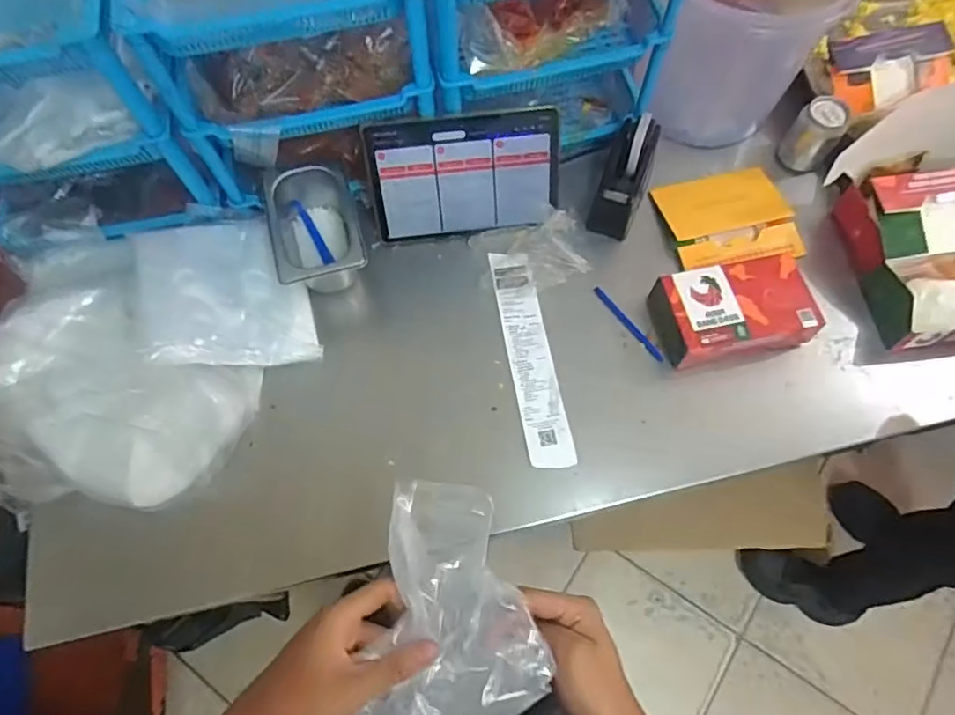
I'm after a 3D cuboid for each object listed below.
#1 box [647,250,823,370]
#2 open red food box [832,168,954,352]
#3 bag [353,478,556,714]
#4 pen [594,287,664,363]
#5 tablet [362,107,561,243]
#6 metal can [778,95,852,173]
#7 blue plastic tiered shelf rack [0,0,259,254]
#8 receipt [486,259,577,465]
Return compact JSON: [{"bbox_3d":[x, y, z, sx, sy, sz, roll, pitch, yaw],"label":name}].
[{"bbox_3d":[0.329,-0.056,0.753,0.185,0.073,0.122,-12,68,-3],"label":"box"},{"bbox_3d":[0.609,-0.131,0.754,0.189,0.092,0.218,-4,68,0],"label":"open red food box"},{"bbox_3d":[-0.018,0.198,0.434,0.138,0.059,0.205,10,68,6],"label":"bag"},{"bbox_3d":[0.203,-0.046,0.787,0.012,0.008,0.133,-31,70,-11],"label":"pen"},{"bbox_3d":[-0.015,-0.240,0.781,0.248,0.161,0.012,-6,33,-2],"label":"tablet"},{"bbox_3d":[0.479,-0.317,0.837,0.064,0.098,0.060,38,74,15],"label":"metal can"},{"bbox_3d":[-0.499,-0.290,0.701,0.323,0.314,0.198,-17,68,-5],"label":"blue plastic tiered shelf rack"},{"bbox_3d":[0.069,-0.006,0.762,0.055,0.006,0.302,-9,68,-2],"label":"receipt"}]

